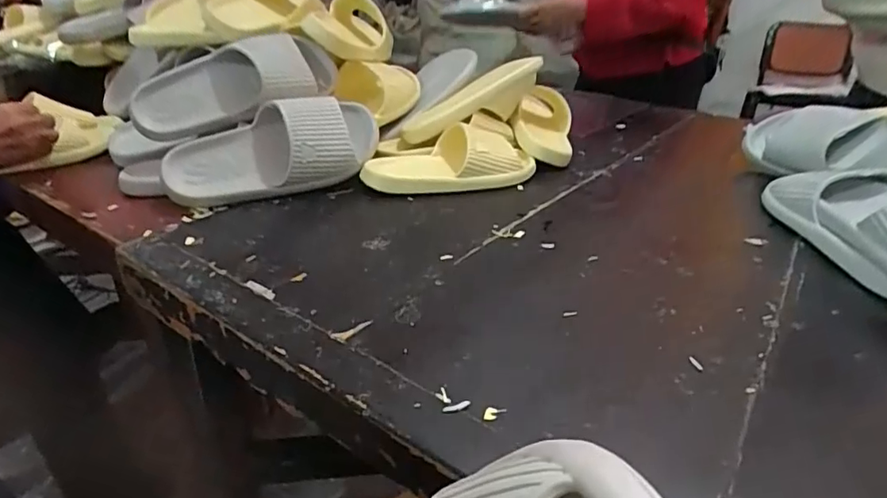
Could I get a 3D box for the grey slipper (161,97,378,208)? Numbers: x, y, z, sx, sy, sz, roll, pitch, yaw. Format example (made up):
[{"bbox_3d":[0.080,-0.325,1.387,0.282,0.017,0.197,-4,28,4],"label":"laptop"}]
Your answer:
[{"bbox_3d":[-0.211,-0.122,0.697,0.260,0.102,0.084,-7,29,-13],"label":"grey slipper"}]

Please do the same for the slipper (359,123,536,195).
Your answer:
[{"bbox_3d":[0.002,-0.125,0.769,0.231,0.057,0.128,-7,29,-14],"label":"slipper"}]

